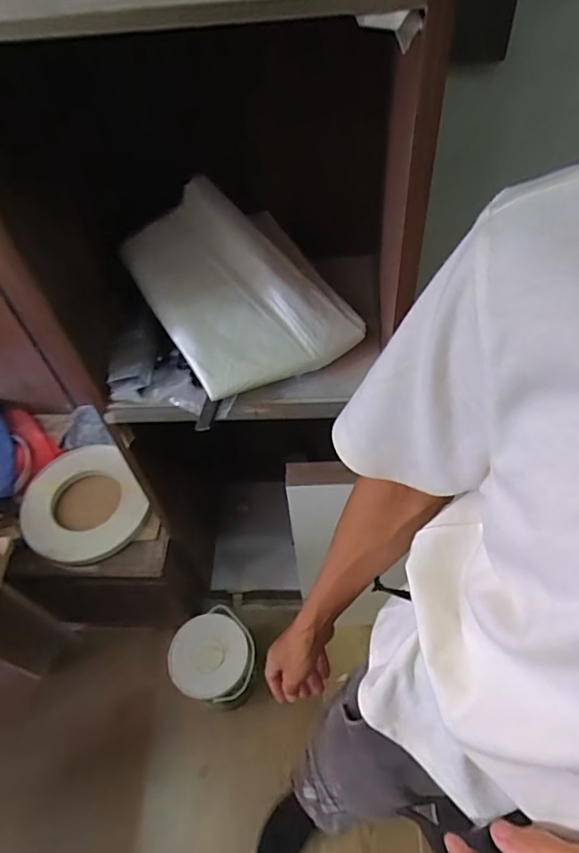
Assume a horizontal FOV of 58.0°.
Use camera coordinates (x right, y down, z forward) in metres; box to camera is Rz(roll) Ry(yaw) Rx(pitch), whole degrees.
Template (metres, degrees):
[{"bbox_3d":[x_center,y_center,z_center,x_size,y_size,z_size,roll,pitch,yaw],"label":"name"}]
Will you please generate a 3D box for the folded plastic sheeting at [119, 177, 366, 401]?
[{"bbox_3d":[-0.066,-0.195,0.740,0.247,0.070,0.295,-29,84,-12],"label":"folded plastic sheeting"}]

